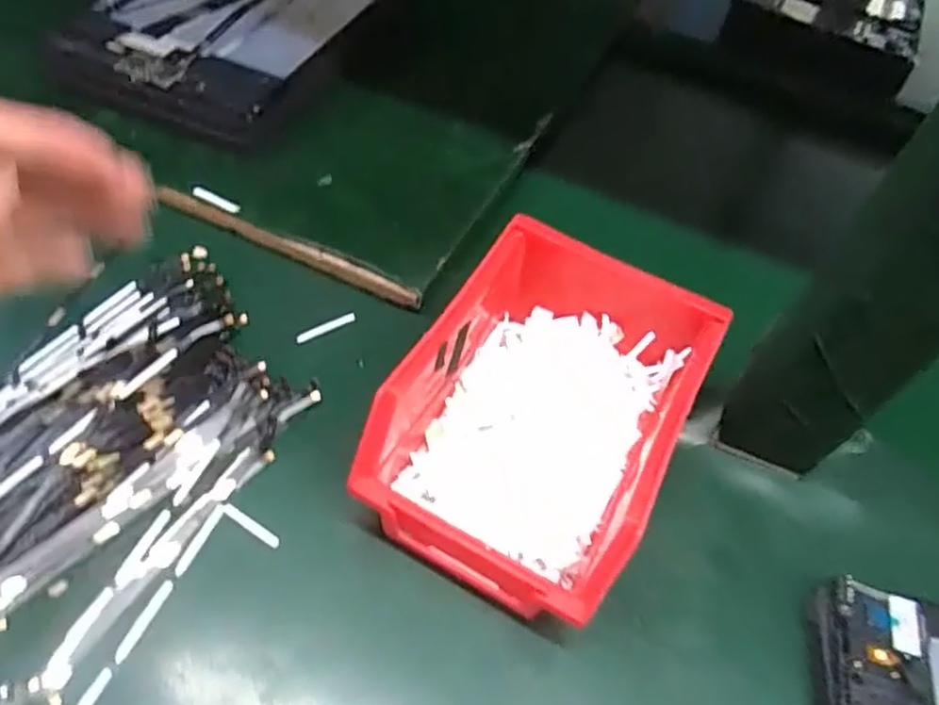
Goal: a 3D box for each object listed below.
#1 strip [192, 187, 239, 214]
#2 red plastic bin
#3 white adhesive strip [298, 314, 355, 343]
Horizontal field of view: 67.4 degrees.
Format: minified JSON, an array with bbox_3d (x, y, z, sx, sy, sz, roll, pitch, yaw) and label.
[{"bbox_3d":[-0.141,-0.085,0.392,0.030,0.004,0.006,23,58,10],"label":"strip"},{"bbox_3d":[0.032,0.028,0.300,0.105,0.072,0.142,28,56,14],"label":"red plastic bin"},{"bbox_3d":[-0.074,-0.013,0.364,0.032,0.004,0.004,-27,63,-21],"label":"white adhesive strip"}]

